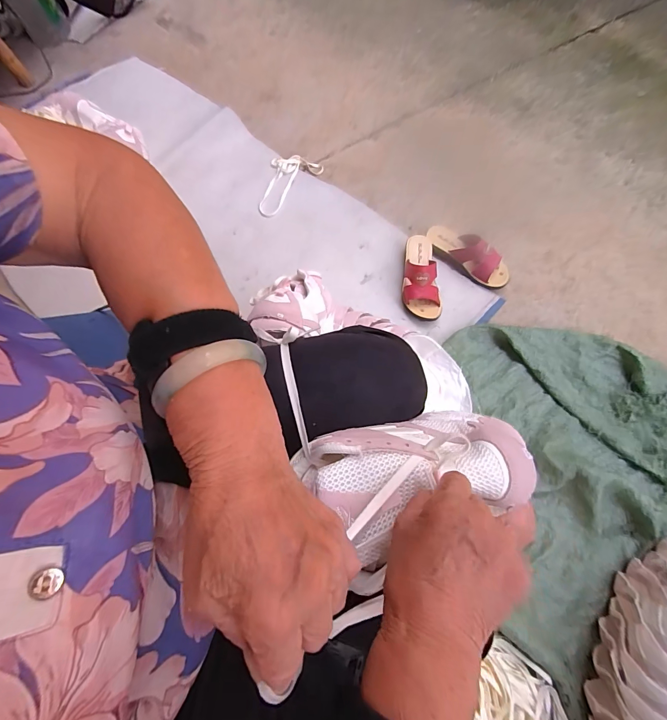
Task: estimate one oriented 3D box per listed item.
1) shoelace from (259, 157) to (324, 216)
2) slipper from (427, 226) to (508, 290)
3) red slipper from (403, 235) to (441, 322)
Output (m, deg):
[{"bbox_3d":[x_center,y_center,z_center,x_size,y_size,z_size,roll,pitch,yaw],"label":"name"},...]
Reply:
[{"bbox_3d":[-0.154,-0.521,1.021,0.137,0.022,0.239,37,74,16],"label":"shoelace"},{"bbox_3d":[0.333,-0.263,0.880,0.081,0.083,0.225,-43,73,-14],"label":"slipper"},{"bbox_3d":[0.206,-0.208,0.844,0.085,0.071,0.229,-3,68,2],"label":"red slipper"}]

